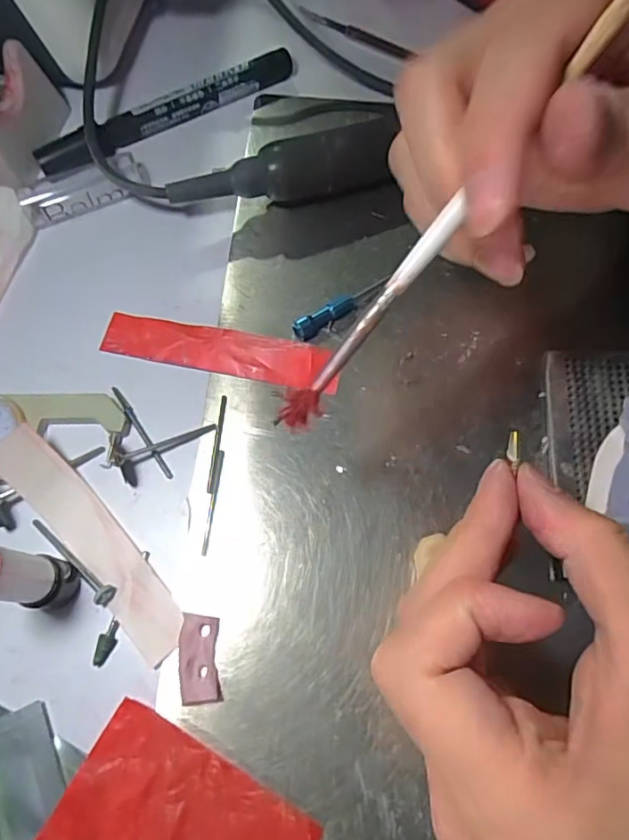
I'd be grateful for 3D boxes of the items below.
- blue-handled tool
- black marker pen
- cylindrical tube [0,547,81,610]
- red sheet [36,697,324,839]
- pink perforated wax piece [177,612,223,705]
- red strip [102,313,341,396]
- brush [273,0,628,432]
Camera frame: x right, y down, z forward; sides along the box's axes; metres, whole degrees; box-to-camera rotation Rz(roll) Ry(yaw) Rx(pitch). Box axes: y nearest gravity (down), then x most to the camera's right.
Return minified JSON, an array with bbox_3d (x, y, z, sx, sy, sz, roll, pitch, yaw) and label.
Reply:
[{"bbox_3d":[0.014,-0.053,0.259,0.054,0.010,0.008,-31,74,-12],"label":"blue-handled tool"},{"bbox_3d":[-0.076,-0.163,0.296,0.145,0.014,0.016,-30,73,-12],"label":"black marker pen"},{"bbox_3d":[-0.102,0.053,0.191,0.020,0.057,0.017,8,70,1],"label":"cylindrical tube"},{"bbox_3d":[-0.046,0.142,0.187,0.081,0.004,0.056,30,72,9],"label":"red sheet"},{"bbox_3d":[-0.043,0.088,0.208,0.015,0.005,0.031,-5,70,-4],"label":"pink perforated wax piece"},{"bbox_3d":[-0.043,-0.031,0.253,0.107,0.004,0.022,9,76,6],"label":"red strip"},{"bbox_3d":[0.048,-0.067,0.144,0.009,0.005,0.184,44,106,13],"label":"brush"}]

